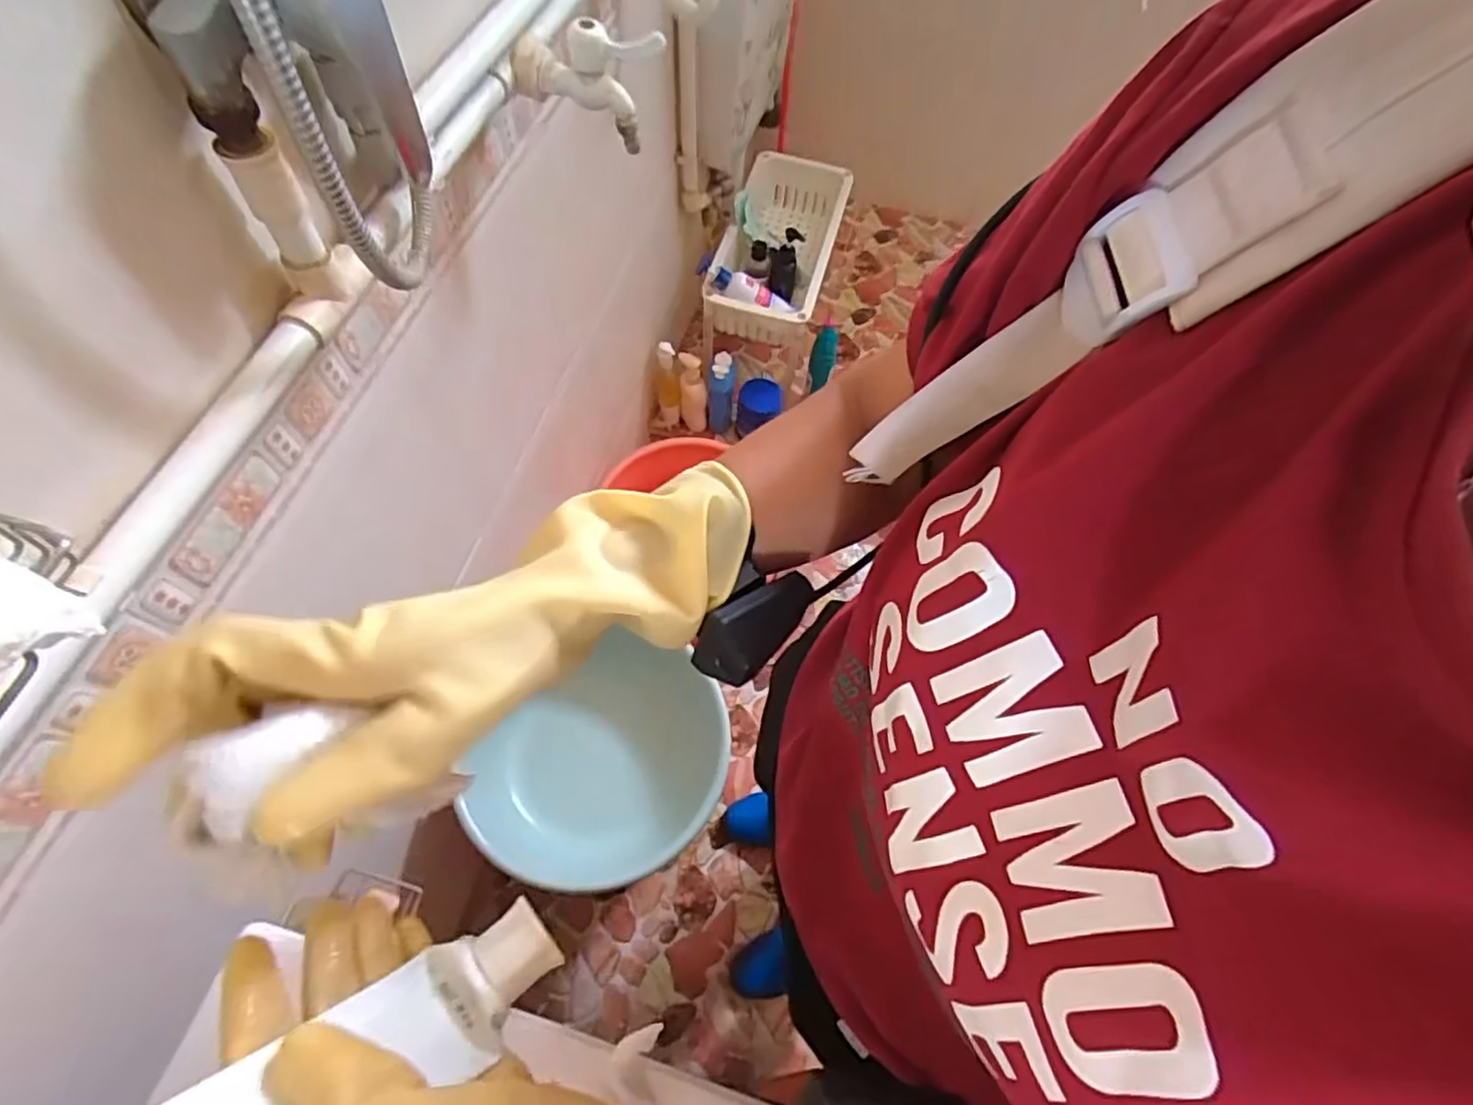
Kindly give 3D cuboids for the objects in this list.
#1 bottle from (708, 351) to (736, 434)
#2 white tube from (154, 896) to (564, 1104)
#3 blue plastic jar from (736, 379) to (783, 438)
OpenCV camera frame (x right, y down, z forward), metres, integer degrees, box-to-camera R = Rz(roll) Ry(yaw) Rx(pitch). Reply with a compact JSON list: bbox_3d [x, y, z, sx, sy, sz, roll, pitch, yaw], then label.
[{"bbox_3d":[-0.031,-0.329,1.427,0.051,0.209,0.061,1,63,-3],"label":"bottle"},{"bbox_3d":[-0.127,0.173,0.237,0.050,0.152,0.038,48,112,19],"label":"white tube"},{"bbox_3d":[0.046,-0.298,1.440,0.083,0.110,0.084,1,63,-3],"label":"blue plastic jar"}]

